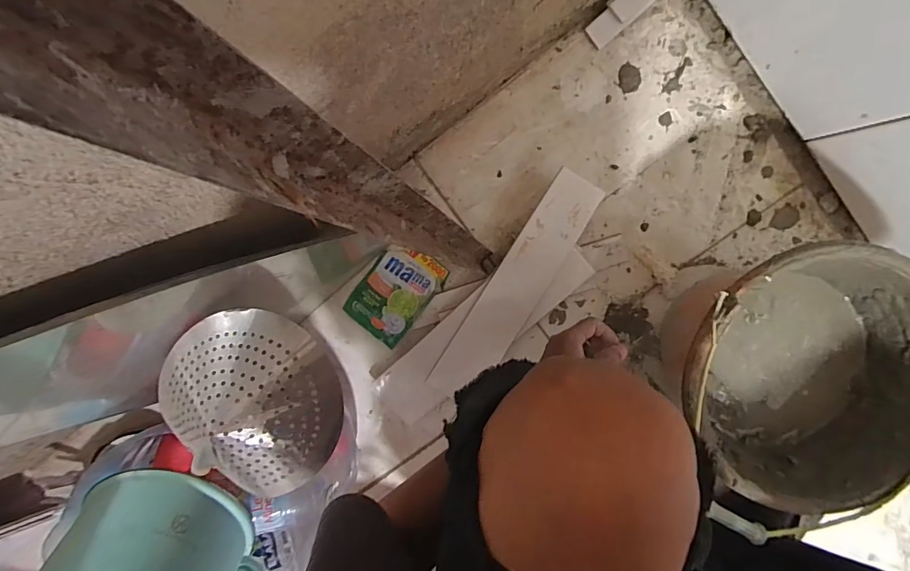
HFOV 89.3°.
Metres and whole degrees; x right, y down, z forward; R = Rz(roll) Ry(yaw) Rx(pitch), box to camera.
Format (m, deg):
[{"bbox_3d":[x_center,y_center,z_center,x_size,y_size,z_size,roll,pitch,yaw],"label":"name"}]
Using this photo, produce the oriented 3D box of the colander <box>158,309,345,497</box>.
[{"bbox_3d":[-0.187,0.105,0.408,0.169,0.041,0.155,1,98,5],"label":"colander"}]

